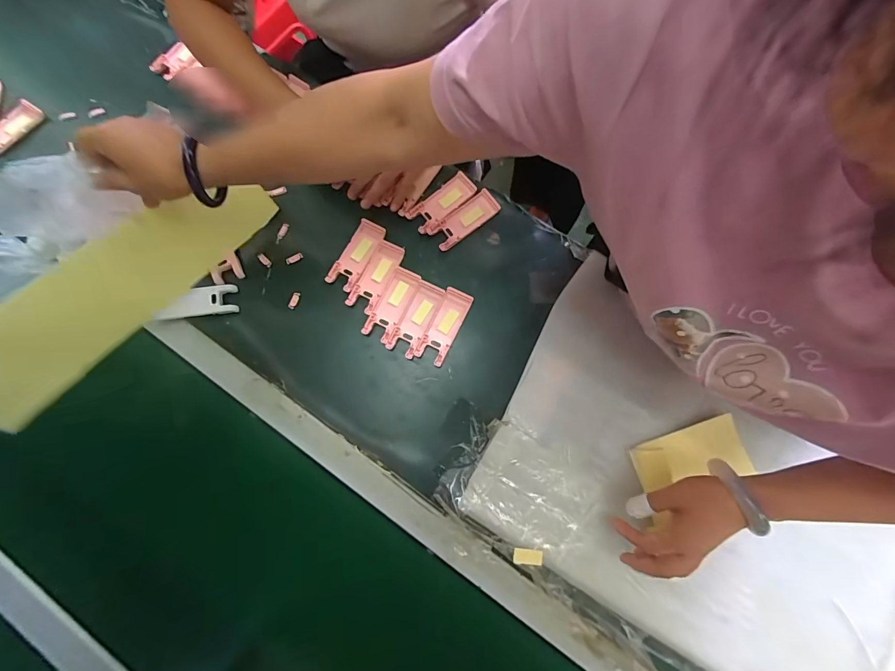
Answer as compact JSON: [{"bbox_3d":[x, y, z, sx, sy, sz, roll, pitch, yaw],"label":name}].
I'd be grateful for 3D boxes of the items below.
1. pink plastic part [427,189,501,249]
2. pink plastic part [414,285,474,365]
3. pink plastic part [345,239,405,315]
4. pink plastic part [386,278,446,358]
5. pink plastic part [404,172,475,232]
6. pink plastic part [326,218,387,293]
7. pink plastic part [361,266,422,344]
[{"bbox_3d":[0.025,-0.168,0.542,0.105,0.011,0.039,-36,80,-9],"label":"pink plastic part"},{"bbox_3d":[-0.004,-0.013,0.516,0.041,0.007,0.105,26,78,5],"label":"pink plastic part"},{"bbox_3d":[-0.100,-0.084,0.528,0.040,0.005,0.106,28,78,5],"label":"pink plastic part"},{"bbox_3d":[-0.044,-0.024,0.516,0.042,0.005,0.105,27,78,5],"label":"pink plastic part"},{"bbox_3d":[-0.009,-0.194,0.547,0.104,0.011,0.041,-38,80,-9],"label":"pink plastic part"},{"bbox_3d":[-0.129,-0.115,0.532,0.040,0.008,0.105,29,78,6],"label":"pink plastic part"},{"bbox_3d":[-0.077,-0.044,0.522,0.039,0.009,0.105,27,78,5],"label":"pink plastic part"}]

